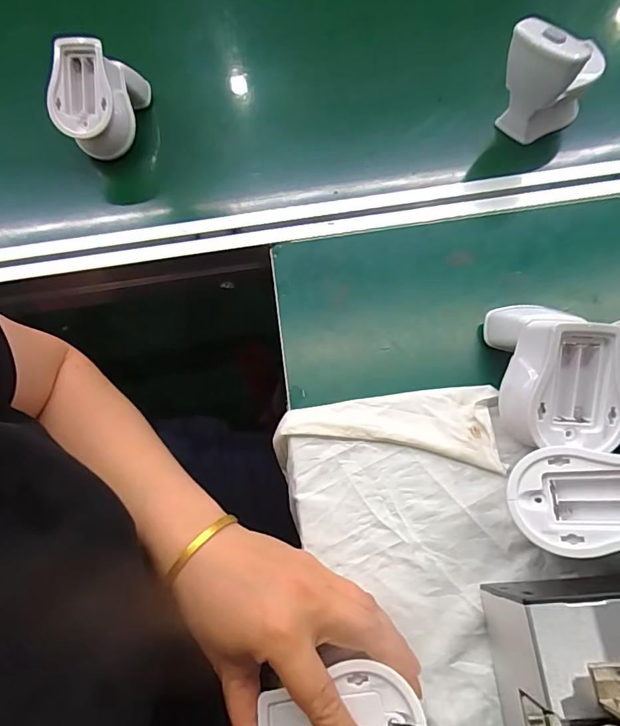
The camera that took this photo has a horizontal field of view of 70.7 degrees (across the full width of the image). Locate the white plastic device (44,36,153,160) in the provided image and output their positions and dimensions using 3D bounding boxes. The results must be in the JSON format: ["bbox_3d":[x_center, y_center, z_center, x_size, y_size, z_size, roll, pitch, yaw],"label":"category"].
[{"bbox_3d":[-0.215,-0.271,0.436,0.056,0.086,0.105,14,67,6],"label":"white plastic device"}]

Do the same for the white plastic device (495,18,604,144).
[{"bbox_3d":[0.231,-0.274,0.418,0.087,0.093,0.061,-28,69,-12],"label":"white plastic device"}]

